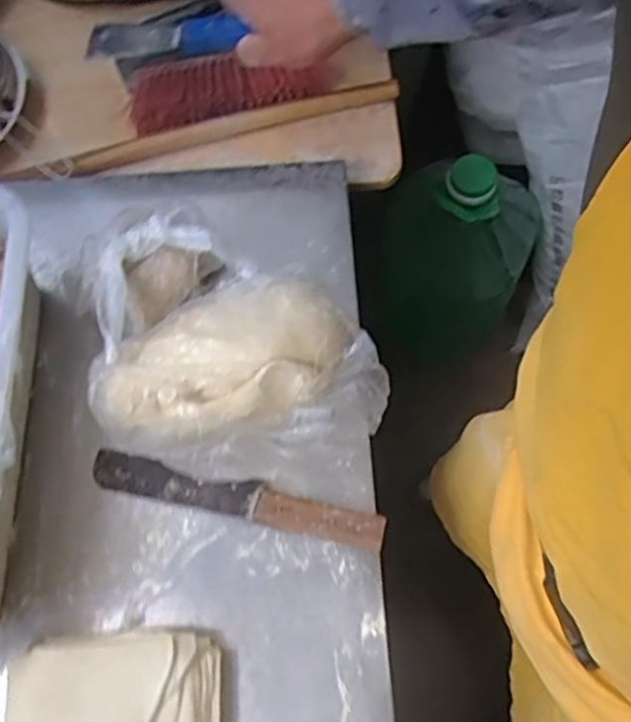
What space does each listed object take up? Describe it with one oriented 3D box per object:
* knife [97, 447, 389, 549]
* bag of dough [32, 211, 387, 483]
[{"bbox_3d":[-0.070,0.116,0.602,0.256,0.025,0.032,12,72,6],"label":"knife"},{"bbox_3d":[-0.093,-0.009,0.610,0.308,0.089,0.201,26,74,11],"label":"bag of dough"}]

